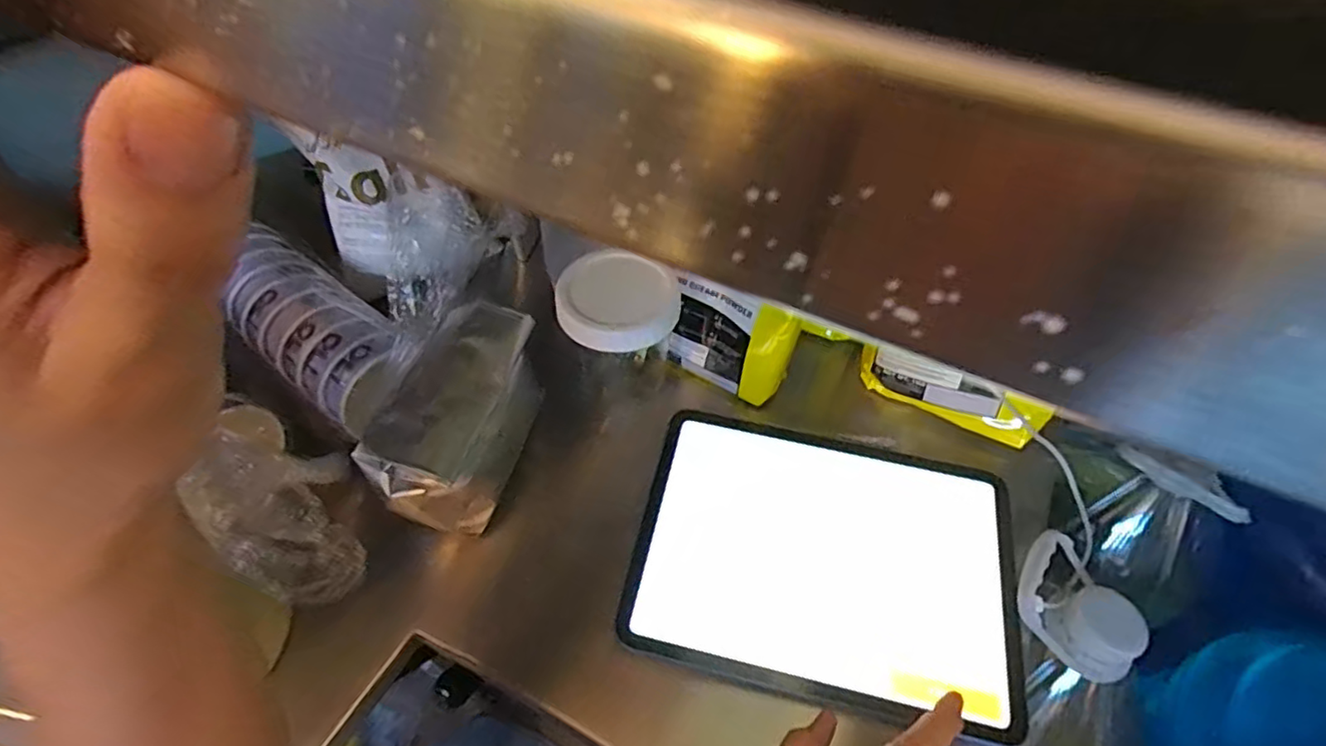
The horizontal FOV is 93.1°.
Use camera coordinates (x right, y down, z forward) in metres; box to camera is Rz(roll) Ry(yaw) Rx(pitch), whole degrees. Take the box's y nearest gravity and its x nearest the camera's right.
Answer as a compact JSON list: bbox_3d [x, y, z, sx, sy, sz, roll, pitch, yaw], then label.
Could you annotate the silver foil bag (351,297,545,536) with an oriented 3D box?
[{"bbox_3d":[-0.139,0.030,0.436,0.078,0.084,0.141,9,52,5],"label":"silver foil bag"}]

